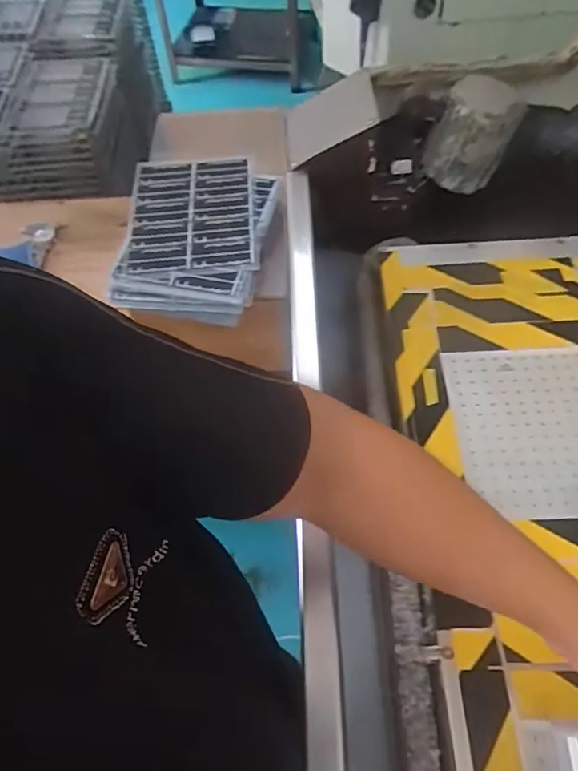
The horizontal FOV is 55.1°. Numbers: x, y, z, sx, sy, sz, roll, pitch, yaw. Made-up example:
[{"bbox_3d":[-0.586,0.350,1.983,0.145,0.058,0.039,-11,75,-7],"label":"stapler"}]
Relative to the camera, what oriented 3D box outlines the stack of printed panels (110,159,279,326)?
[{"bbox_3d":[-0.148,-0.235,0.862,0.228,0.038,0.324,2,58,6],"label":"stack of printed panels"}]

